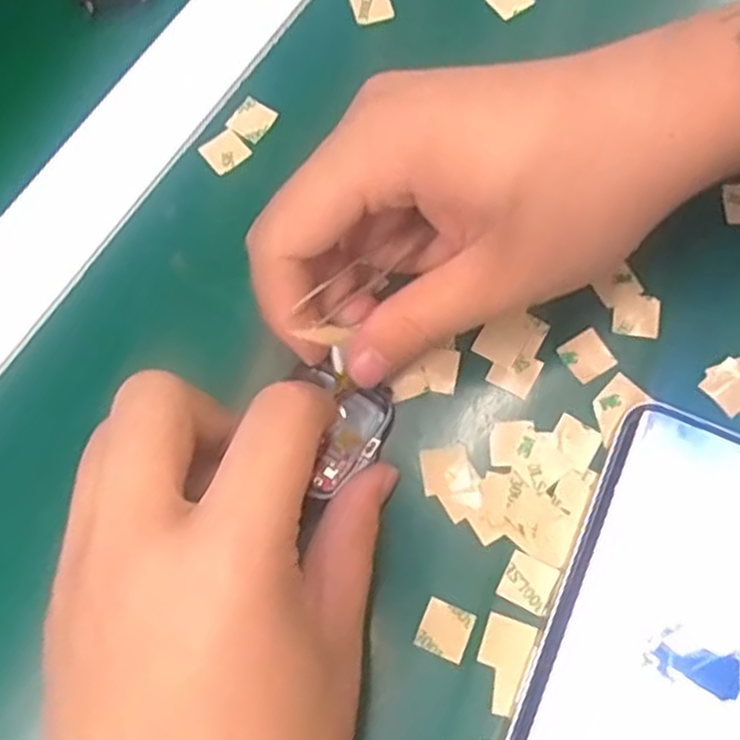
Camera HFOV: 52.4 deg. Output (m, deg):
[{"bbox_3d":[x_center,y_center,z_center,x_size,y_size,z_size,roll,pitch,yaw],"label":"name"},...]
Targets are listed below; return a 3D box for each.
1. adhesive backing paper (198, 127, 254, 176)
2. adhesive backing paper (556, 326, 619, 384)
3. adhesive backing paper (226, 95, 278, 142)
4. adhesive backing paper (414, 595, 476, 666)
[{"bbox_3d":[-0.055,-0.083,0.281,0.015,0.004,0.016,-41,76,-10],"label":"adhesive backing paper"},{"bbox_3d":[0.074,-0.005,0.254,0.015,0.004,0.016,-30,74,-8],"label":"adhesive backing paper"},{"bbox_3d":[-0.045,-0.096,0.287,0.016,0.004,0.015,31,79,12],"label":"adhesive backing paper"},{"bbox_3d":[0.023,0.079,0.228,0.015,0.004,0.015,22,75,8],"label":"adhesive backing paper"}]

